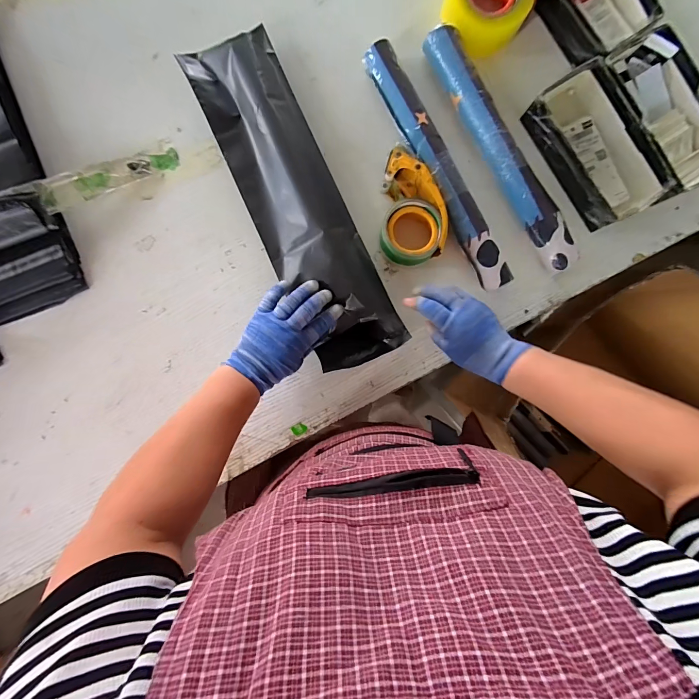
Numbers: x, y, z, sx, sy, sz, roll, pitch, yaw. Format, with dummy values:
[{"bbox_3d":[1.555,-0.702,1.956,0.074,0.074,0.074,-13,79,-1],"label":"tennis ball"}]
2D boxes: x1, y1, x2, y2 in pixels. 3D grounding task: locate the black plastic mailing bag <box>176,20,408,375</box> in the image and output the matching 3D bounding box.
[{"bbox_3d":[-0.070,-0.195,0.490,0.134,0.043,0.465,-27,94,0],"label":"black plastic mailing bag"}]

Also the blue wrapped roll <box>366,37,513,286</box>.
[{"bbox_3d":[0.129,-0.259,0.504,0.047,0.040,0.381,-30,91,0],"label":"blue wrapped roll"}]

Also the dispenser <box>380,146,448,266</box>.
[{"bbox_3d":[0.093,-0.200,0.504,0.086,0.058,0.140,2,90,0],"label":"dispenser"}]

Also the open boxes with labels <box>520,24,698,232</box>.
[{"bbox_3d":[0.402,-0.312,0.514,0.207,0.064,0.223,-30,91,0],"label":"open boxes with labels"}]

